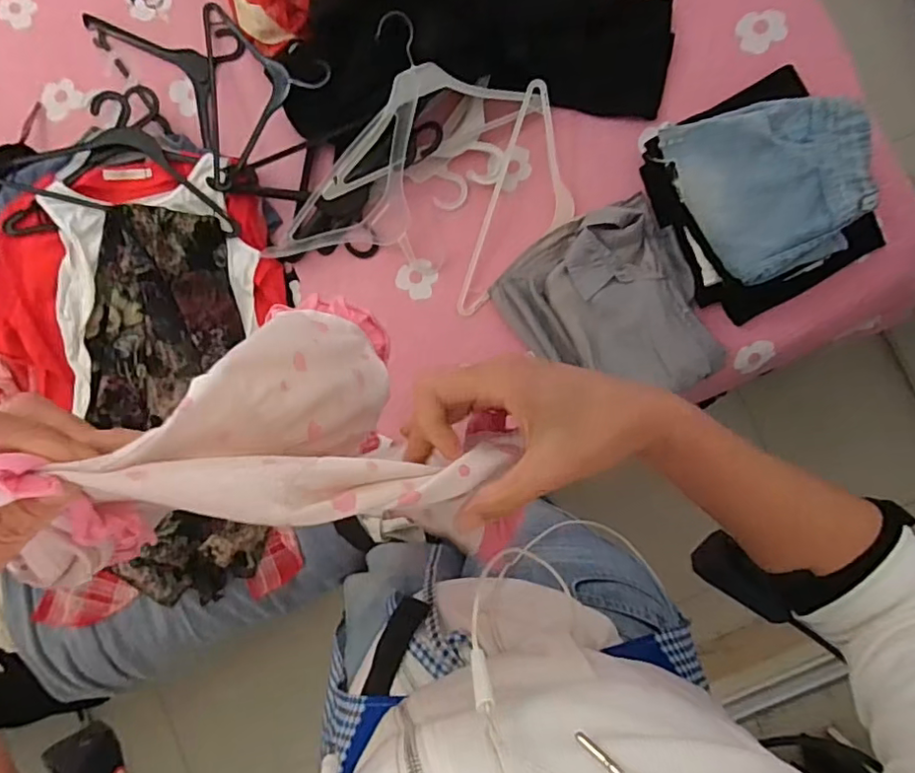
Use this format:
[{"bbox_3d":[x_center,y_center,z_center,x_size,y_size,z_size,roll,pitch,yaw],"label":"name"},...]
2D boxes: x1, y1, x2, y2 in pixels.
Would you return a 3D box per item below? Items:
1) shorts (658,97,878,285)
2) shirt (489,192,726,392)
[{"bbox_3d":[0.454,-0.297,0.813,0.250,0.056,0.256,-22,87,1],"label":"shorts"},{"bbox_3d":[0.231,-0.121,0.904,0.296,0.065,0.306,-22,87,1],"label":"shirt"}]

